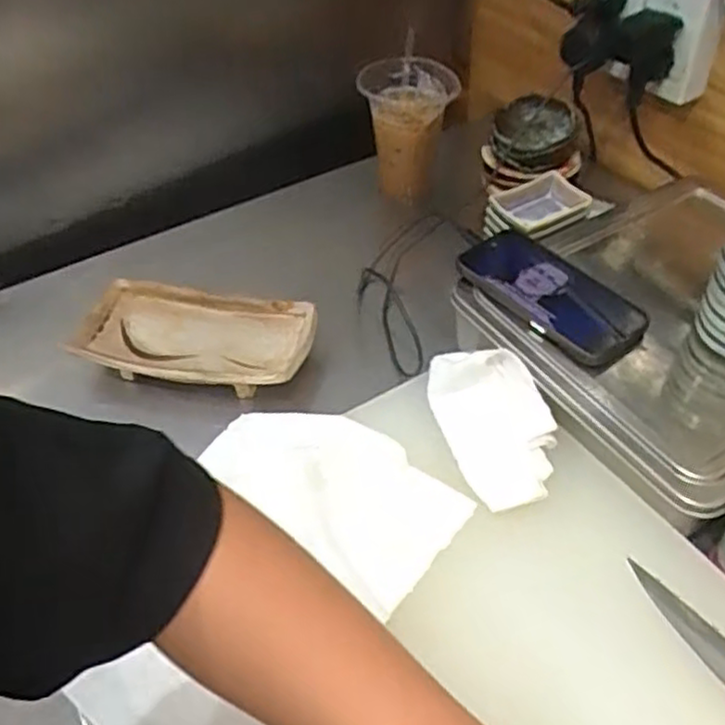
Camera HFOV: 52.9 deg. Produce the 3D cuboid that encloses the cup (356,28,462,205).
[{"bbox_3d":[0.054,-0.277,0.870,0.109,0.145,0.107,-1,45,2],"label":"cup"}]

